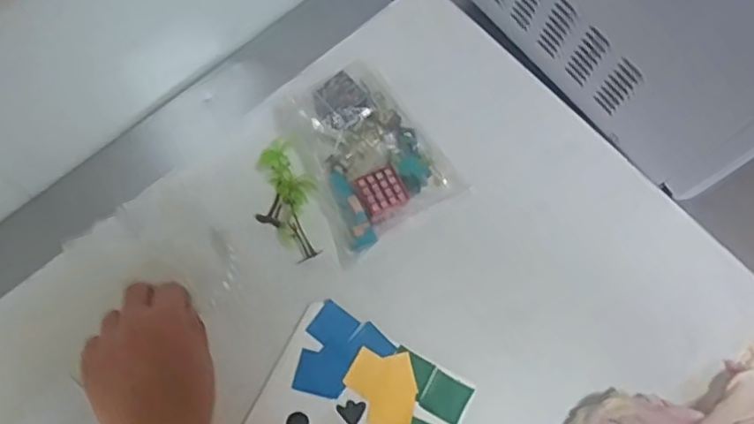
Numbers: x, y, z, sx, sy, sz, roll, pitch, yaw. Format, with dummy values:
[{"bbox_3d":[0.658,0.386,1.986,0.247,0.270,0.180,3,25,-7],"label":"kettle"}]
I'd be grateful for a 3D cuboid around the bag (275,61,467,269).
[{"bbox_3d":[-0.013,-0.060,0.585,0.127,0.034,0.164,-30,75,-11],"label":"bag"}]

